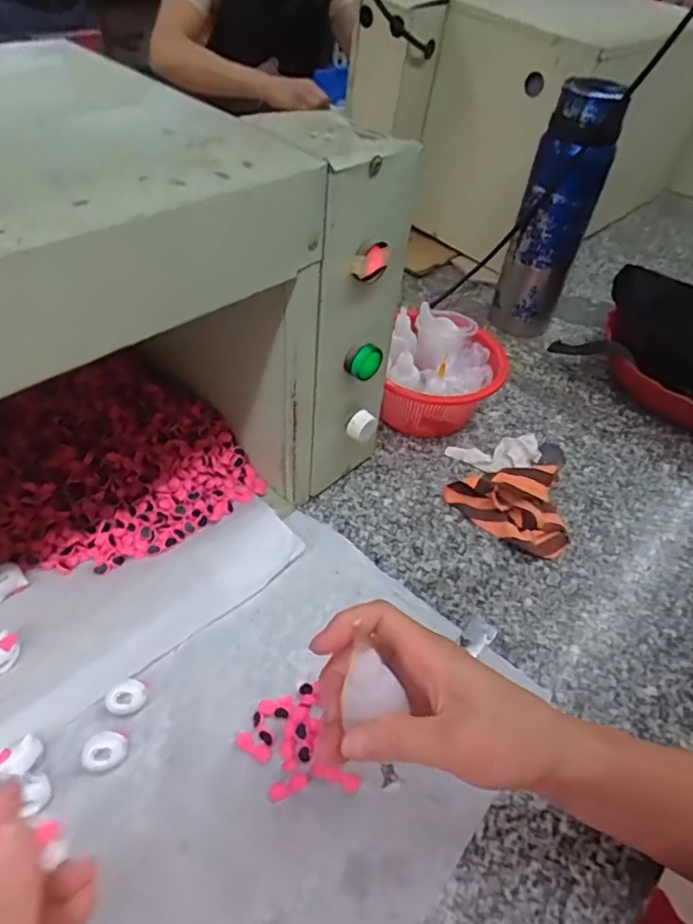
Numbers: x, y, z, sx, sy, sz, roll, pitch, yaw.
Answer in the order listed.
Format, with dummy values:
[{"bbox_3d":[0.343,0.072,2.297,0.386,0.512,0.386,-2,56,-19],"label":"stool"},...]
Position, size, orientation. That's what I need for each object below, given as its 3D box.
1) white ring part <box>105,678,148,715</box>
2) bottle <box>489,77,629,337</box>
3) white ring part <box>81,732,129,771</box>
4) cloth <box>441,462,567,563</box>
[{"bbox_3d":[-0.144,0.156,0.374,0.024,0.021,0.019,-27,55,-30],"label":"white ring part"},{"bbox_3d":[0.238,-0.278,0.660,0.079,0.276,0.079,19,46,10],"label":"bottle"},{"bbox_3d":[-0.147,0.179,0.349,0.025,0.018,0.019,0,46,-8],"label":"white ring part"},{"bbox_3d":[0.160,0.033,0.525,0.108,0.025,0.090,35,51,24],"label":"cloth"}]

